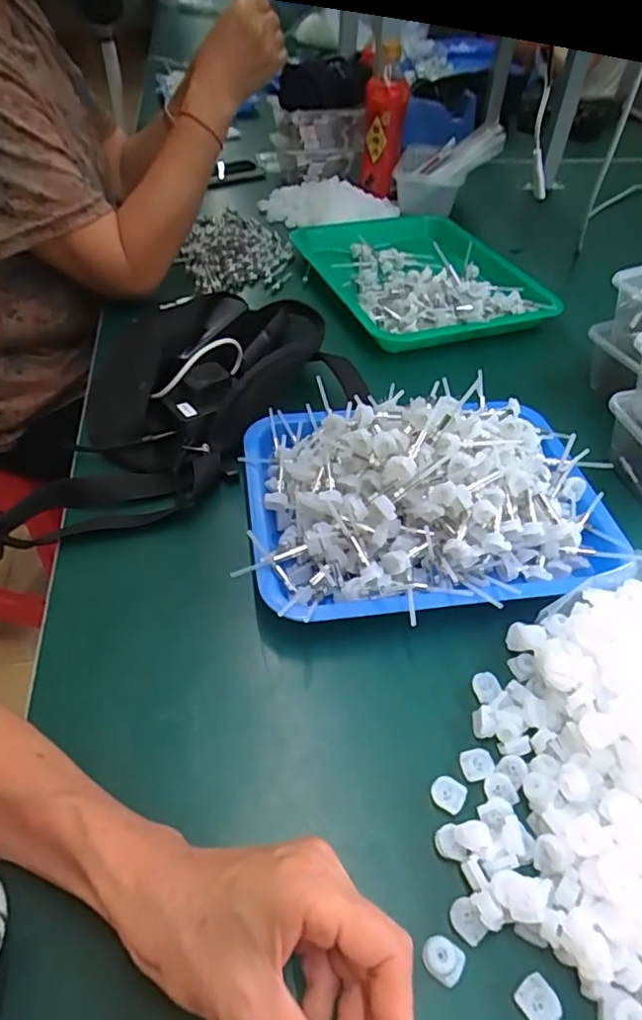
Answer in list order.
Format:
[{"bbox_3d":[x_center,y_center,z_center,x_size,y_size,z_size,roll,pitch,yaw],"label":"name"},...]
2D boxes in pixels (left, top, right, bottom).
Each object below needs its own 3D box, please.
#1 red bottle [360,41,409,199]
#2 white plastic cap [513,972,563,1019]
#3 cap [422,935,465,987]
[{"bbox_3d":[0.098,-0.608,0.902,0.065,0.178,0.065,7,46,3],"label":"red bottle"},{"bbox_3d":[0.103,0.231,0.268,0.018,0.006,0.019,-26,53,-23],"label":"white plastic cap"},{"bbox_3d":[0.060,0.218,0.278,0.020,0.005,0.017,30,53,23],"label":"cap"}]

